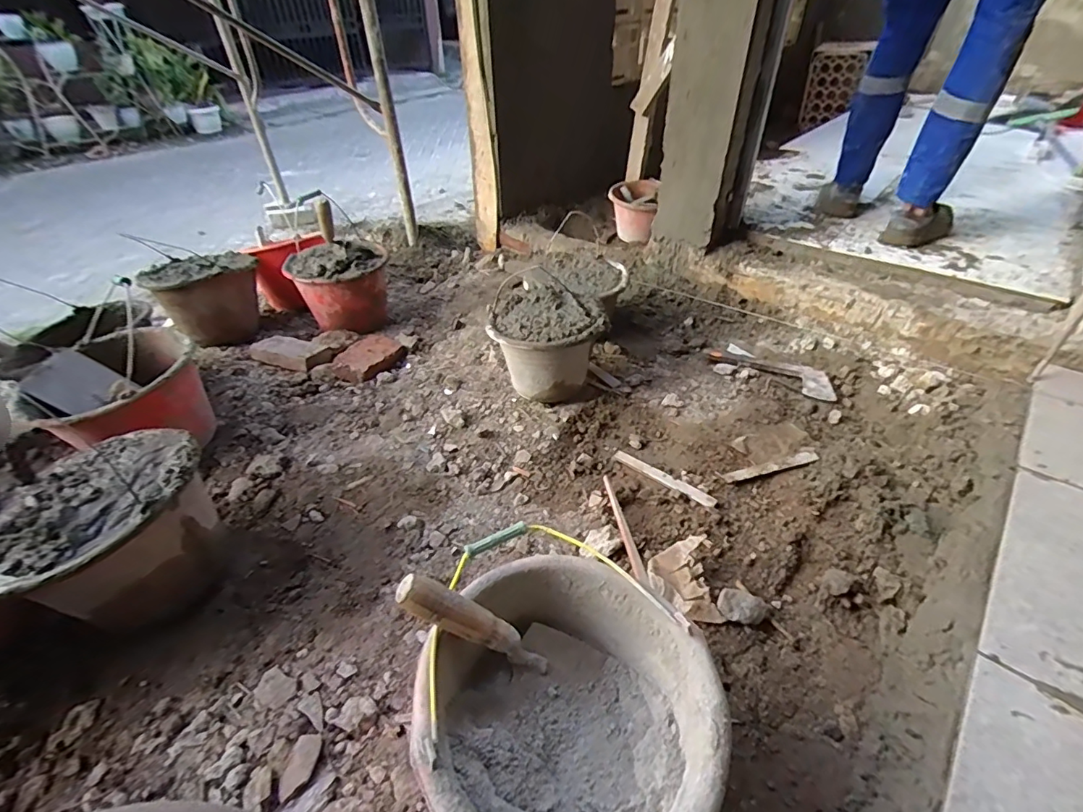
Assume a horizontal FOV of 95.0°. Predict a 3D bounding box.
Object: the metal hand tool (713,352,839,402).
[{"bbox_3d":[0.537,-0.083,1.152,0.278,0.023,0.091,27,48,30],"label":"metal hand tool"}]

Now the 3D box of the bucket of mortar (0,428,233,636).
[{"bbox_3d":[-0.622,0.197,0.743,0.251,0.211,0.269,30,50,34],"label":"bucket of mortar"}]

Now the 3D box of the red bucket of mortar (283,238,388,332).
[{"bbox_3d":[-0.565,-0.335,1.427,0.268,0.218,0.218,-16,41,-15],"label":"red bucket of mortar"}]

